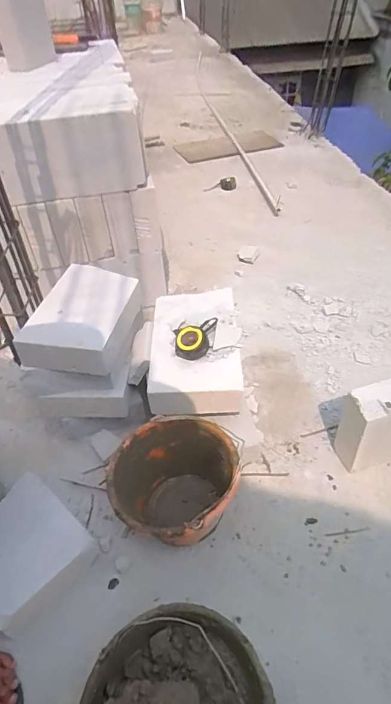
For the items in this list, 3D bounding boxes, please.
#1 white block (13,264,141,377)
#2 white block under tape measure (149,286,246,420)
[{"bbox_3d":[-0.259,-0.085,1.024,0.217,0.083,0.305,6,44,10],"label":"white block"},{"bbox_3d":[-0.003,-0.009,1.030,0.208,0.088,0.354,-2,43,2],"label":"white block under tape measure"}]

